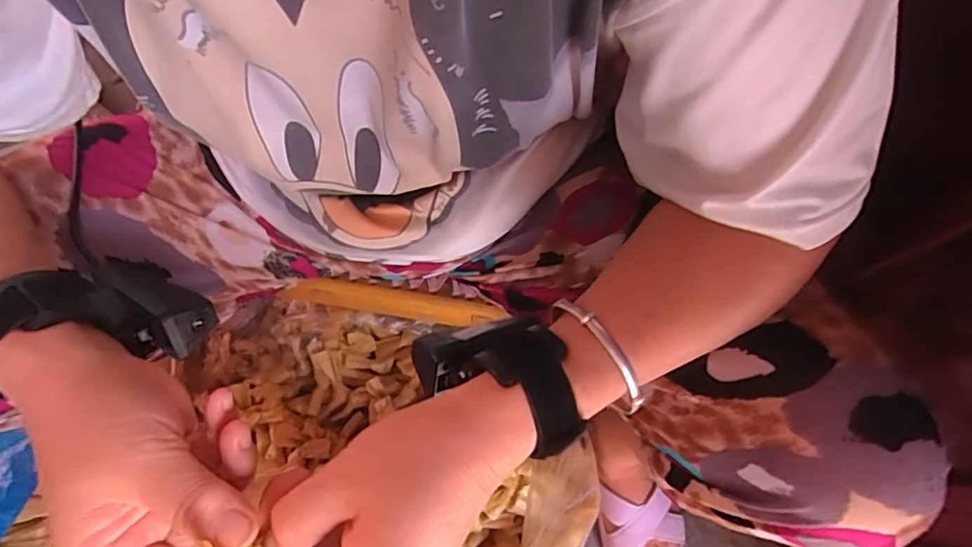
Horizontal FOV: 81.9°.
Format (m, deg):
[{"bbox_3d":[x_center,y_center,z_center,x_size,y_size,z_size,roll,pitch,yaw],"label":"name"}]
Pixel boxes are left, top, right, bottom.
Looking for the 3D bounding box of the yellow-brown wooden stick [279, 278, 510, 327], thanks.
[{"bbox_3d":[-0.093,0.028,0.565,0.220,0.008,0.029,9,103,5],"label":"yellow-brown wooden stick"}]

